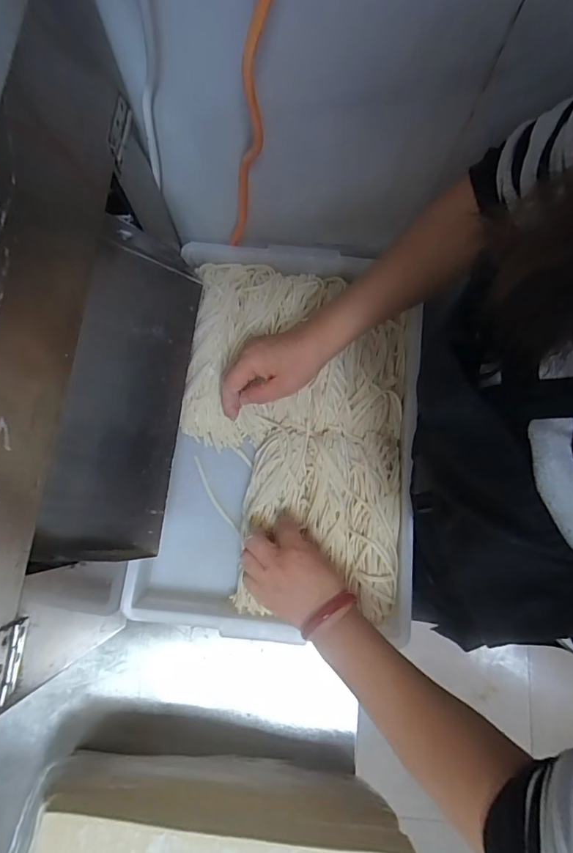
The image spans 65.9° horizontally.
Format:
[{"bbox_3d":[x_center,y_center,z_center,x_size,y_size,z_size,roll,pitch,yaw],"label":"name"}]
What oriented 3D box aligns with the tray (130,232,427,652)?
[{"bbox_3d":[0.004,0.006,0.498,0.276,0.046,0.418,8,77,1],"label":"tray"}]

